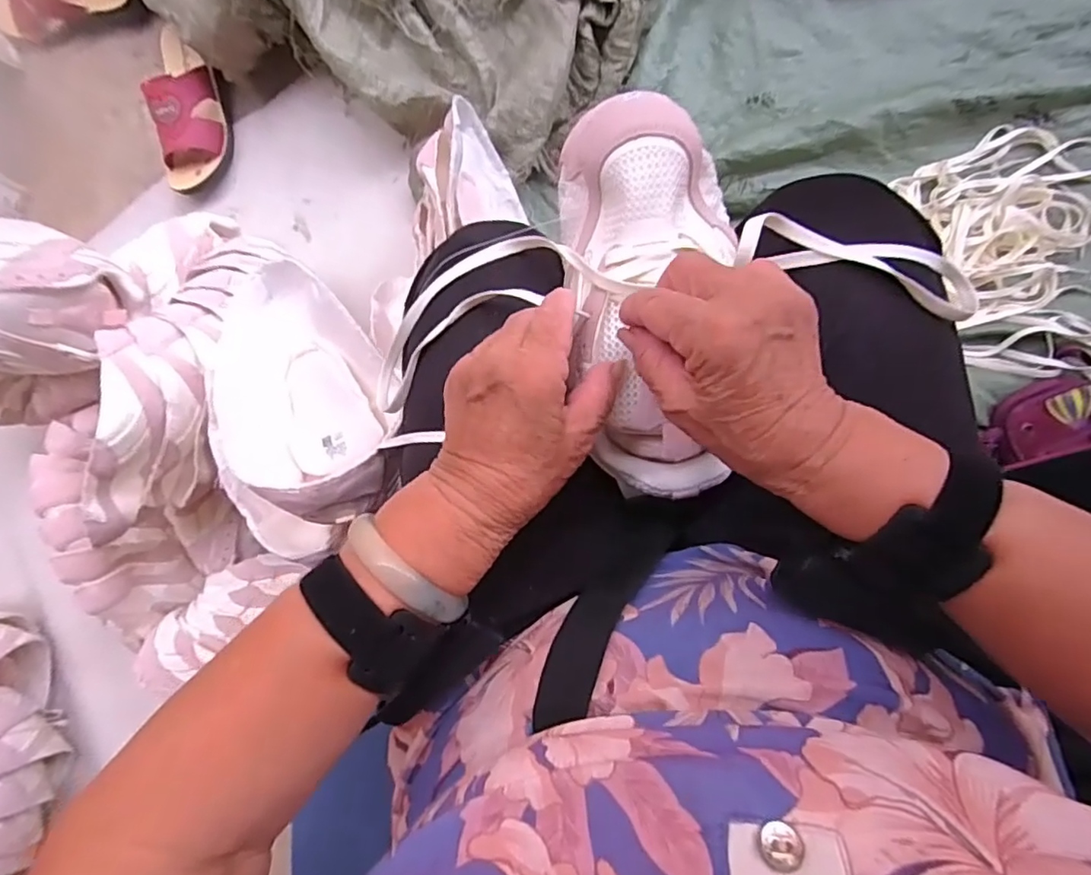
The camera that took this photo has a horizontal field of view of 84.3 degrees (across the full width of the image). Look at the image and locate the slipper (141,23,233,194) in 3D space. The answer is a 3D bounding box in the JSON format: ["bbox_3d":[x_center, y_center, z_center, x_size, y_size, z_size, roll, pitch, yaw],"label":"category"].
[{"bbox_3d":[-0.466,-0.430,0.777,0.083,0.076,0.201,-4,92,7],"label":"slipper"}]

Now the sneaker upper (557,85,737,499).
[{"bbox_3d":[0.059,-0.076,0.343,0.092,0.052,0.214,-4,96,8],"label":"sneaker upper"}]

